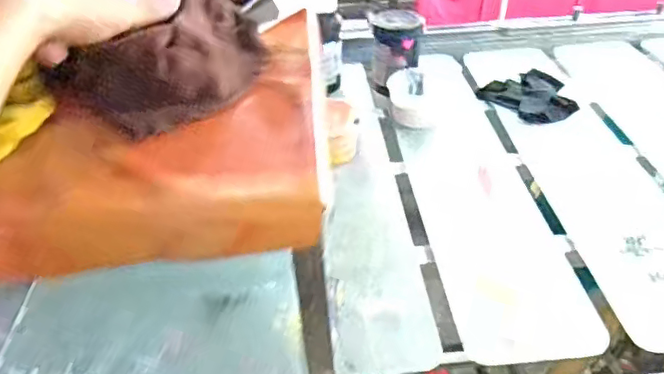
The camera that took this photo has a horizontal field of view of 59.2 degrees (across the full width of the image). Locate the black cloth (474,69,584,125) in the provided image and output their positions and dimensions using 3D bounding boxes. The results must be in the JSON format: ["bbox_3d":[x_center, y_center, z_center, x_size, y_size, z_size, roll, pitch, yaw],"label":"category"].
[{"bbox_3d":[0.443,-0.204,1.282,0.172,0.016,0.186,-28,45,-29],"label":"black cloth"}]

